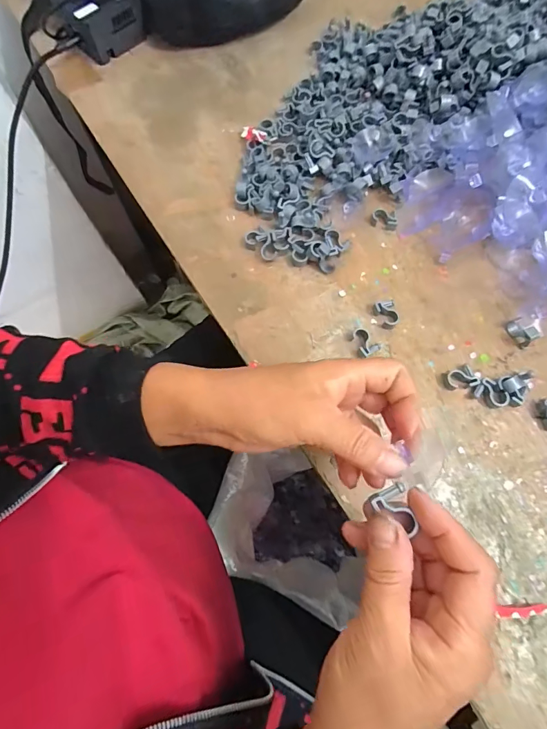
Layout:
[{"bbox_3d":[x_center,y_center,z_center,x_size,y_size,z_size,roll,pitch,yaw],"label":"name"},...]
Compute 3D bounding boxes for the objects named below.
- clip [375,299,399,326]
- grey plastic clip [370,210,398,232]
[{"bbox_3d":[0.101,-0.044,0.346,0.016,0.010,0.024,-18,72,-7],"label":"clip"},{"bbox_3d":[0.106,-0.139,0.377,0.025,0.007,0.019,14,71,4],"label":"grey plastic clip"}]

